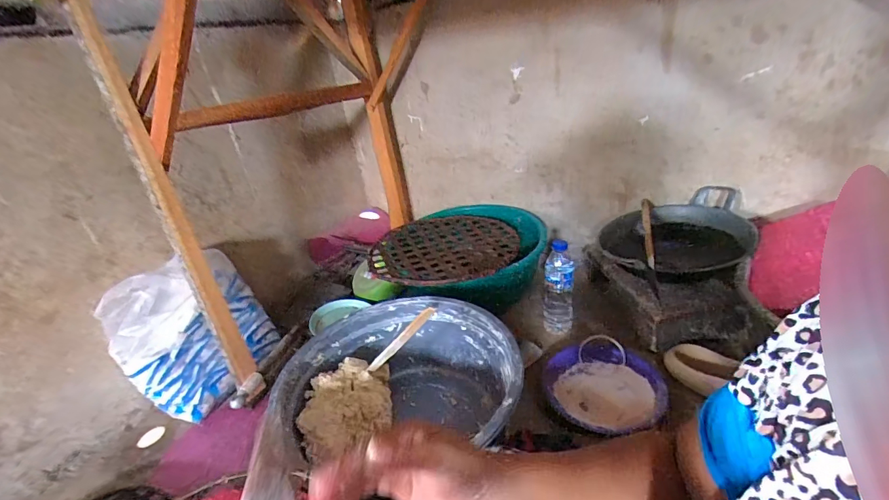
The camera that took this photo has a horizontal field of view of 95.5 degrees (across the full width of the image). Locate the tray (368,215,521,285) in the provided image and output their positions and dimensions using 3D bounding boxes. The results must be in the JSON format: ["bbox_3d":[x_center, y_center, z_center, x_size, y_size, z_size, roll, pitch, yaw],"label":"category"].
[{"bbox_3d":[-0.001,-0.013,1.088,0.384,0.020,0.384,-7,26,7],"label":"tray"}]

